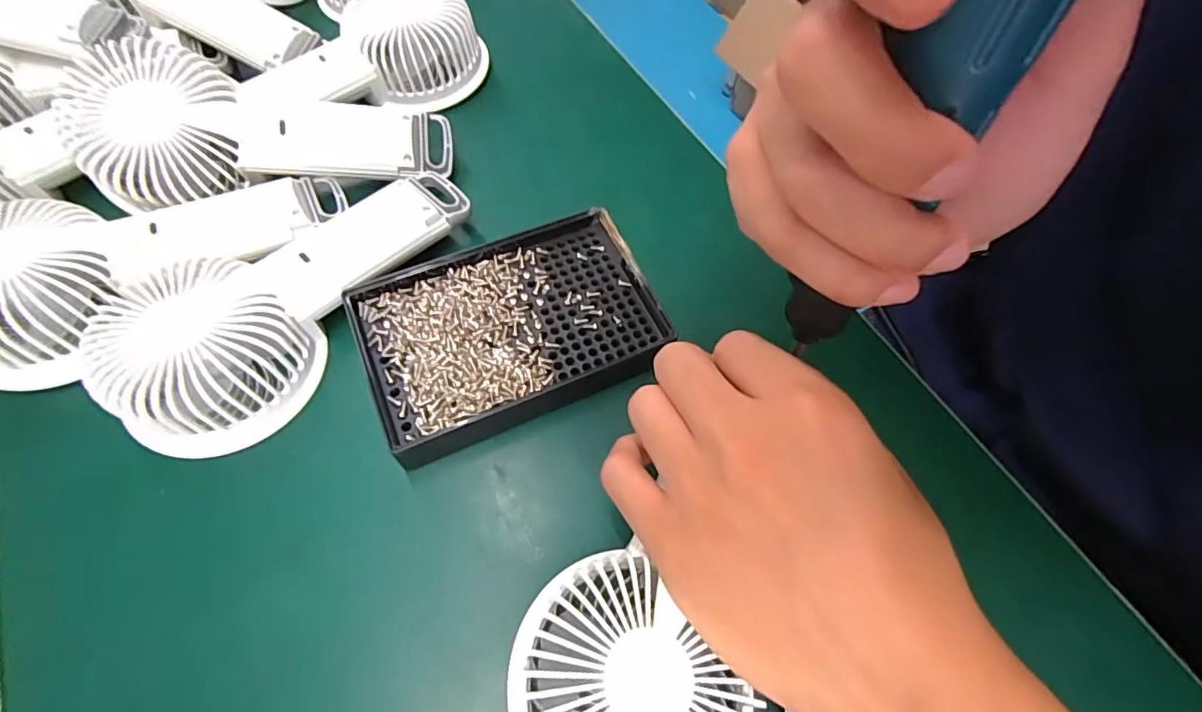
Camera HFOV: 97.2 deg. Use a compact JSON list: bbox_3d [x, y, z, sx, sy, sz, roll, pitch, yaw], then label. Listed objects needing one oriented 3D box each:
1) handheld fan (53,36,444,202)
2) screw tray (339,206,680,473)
[{"bbox_3d":[-0.174,-0.116,0.279,0.184,0.042,0.068,-3,62,-20],"label":"handheld fan"},{"bbox_3d":[-0.044,-0.013,0.259,0.136,0.022,0.096,-21,66,-14],"label":"screw tray"}]

